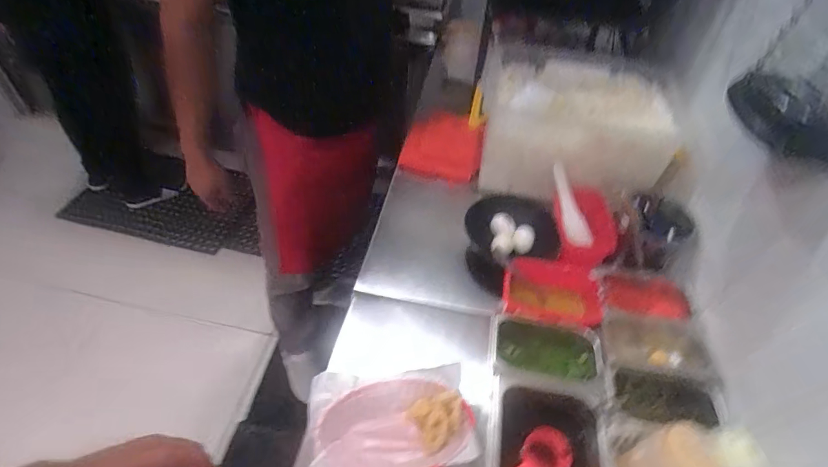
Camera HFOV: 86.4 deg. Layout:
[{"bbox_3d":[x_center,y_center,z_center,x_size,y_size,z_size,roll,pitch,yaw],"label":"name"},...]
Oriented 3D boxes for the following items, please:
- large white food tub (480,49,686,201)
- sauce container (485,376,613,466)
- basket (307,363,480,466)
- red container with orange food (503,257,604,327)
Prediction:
[{"bbox_3d":[0.350,-0.258,1.010,0.393,0.176,0.343,6,48,2],"label":"large white food tub"},{"bbox_3d":[0.187,0.296,0.618,0.159,0.085,0.177,3,48,-2],"label":"sauce container"},{"bbox_3d":[-0.032,0.275,0.629,0.233,0.049,0.151,-2,49,-5],"label":"basket"},{"bbox_3d":[0.237,0.101,0.762,0.166,0.046,0.105,13,49,8],"label":"red container with orange food"}]

